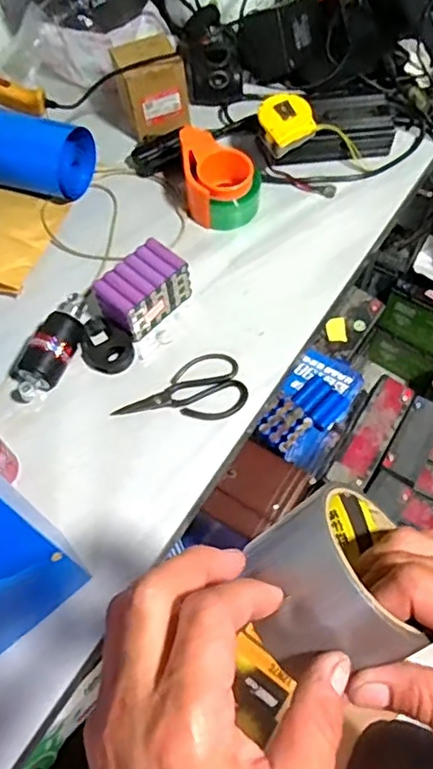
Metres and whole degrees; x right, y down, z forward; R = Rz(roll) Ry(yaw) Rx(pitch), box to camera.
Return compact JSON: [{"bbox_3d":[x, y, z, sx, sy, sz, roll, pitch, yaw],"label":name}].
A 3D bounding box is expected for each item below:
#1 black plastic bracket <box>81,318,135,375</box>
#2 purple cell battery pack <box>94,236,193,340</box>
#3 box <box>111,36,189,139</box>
[{"bbox_3d":[-0.145,-0.052,0.777,0.064,0.022,0.078,-20,64,-8],"label":"black plastic bracket"},{"bbox_3d":[-0.096,-0.124,0.777,0.072,0.063,0.111,39,70,20],"label":"purple cell battery pack"},{"bbox_3d":[-0.103,-0.465,0.927,0.106,0.109,0.089,-13,63,-5],"label":"box"}]

